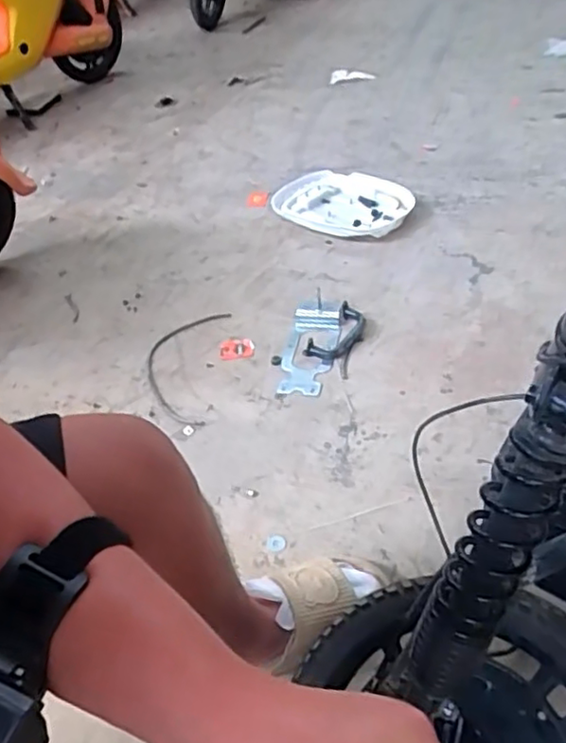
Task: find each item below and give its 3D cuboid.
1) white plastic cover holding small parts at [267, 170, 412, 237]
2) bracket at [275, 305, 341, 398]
[{"bbox_3d":[0.155,-0.453,1.679,0.361,0.071,0.286,0,42,8],"label":"white plastic cover holding small parts"},{"bbox_3d":[0.056,-0.051,1.263,0.104,0.025,0.258,4,42,13],"label":"bracket"}]

